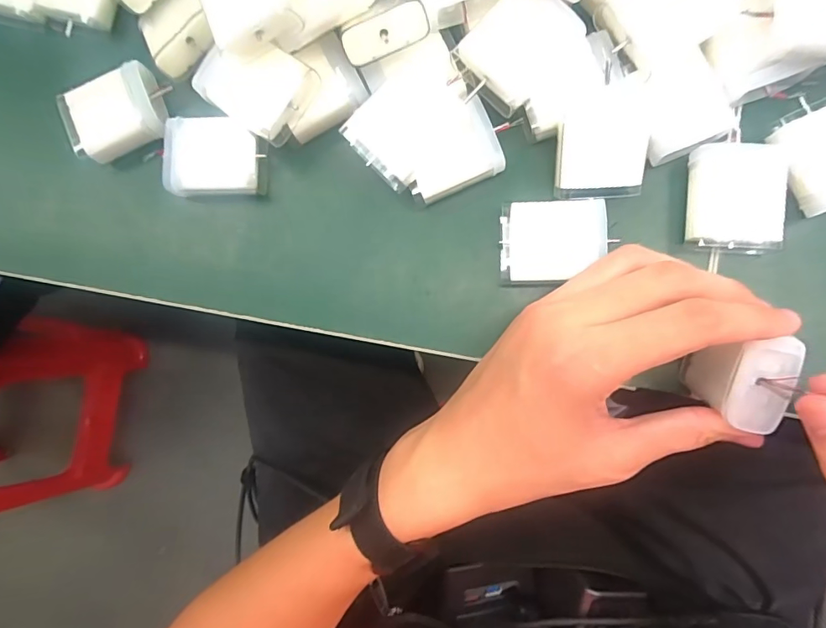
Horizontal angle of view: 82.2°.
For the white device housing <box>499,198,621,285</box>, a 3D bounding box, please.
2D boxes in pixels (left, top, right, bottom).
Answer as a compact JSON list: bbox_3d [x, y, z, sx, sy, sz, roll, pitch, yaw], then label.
[{"bbox_3d":[0.071,-0.037,0.244,0.051,0.021,0.041,-3,85,6],"label":"white device housing"}]

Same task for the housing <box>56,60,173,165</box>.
[{"bbox_3d":[-0.167,-0.112,0.264,0.052,0.020,0.039,-21,84,4],"label":"housing"}]

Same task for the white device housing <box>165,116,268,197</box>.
[{"bbox_3d":[-0.106,-0.084,0.261,0.057,0.024,0.040,4,86,6],"label":"white device housing"}]

